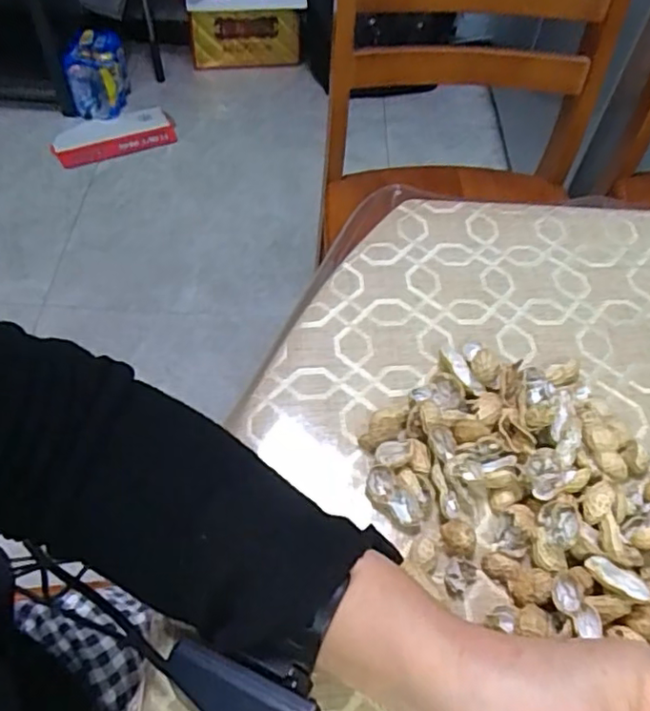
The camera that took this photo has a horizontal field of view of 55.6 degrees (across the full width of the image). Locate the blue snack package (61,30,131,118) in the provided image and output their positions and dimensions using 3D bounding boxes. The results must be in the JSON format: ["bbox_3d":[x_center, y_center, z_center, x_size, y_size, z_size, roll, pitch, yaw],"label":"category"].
[{"bbox_3d":[-0.631,-0.778,1.725,0.153,0.197,0.157,-10,55,-10],"label":"blue snack package"}]

